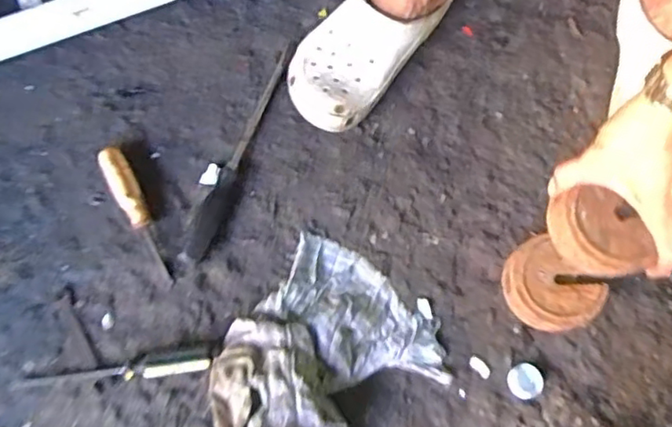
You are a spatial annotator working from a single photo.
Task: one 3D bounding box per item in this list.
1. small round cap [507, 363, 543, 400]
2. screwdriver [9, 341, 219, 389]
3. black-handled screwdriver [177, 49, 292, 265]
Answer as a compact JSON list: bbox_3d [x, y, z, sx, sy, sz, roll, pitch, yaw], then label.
[{"bbox_3d":[0.197,0.176,0.643,0.033,0.014,0.035,0,74,-1],"label":"small round cap"},{"bbox_3d":[-0.223,0.162,0.629,0.207,0.021,0.025,-9,74,-4],"label":"screwdriver"},{"bbox_3d":[-0.112,-0.073,0.691,0.027,0.024,0.273,18,74,4],"label":"black-handled screwdriver"}]

